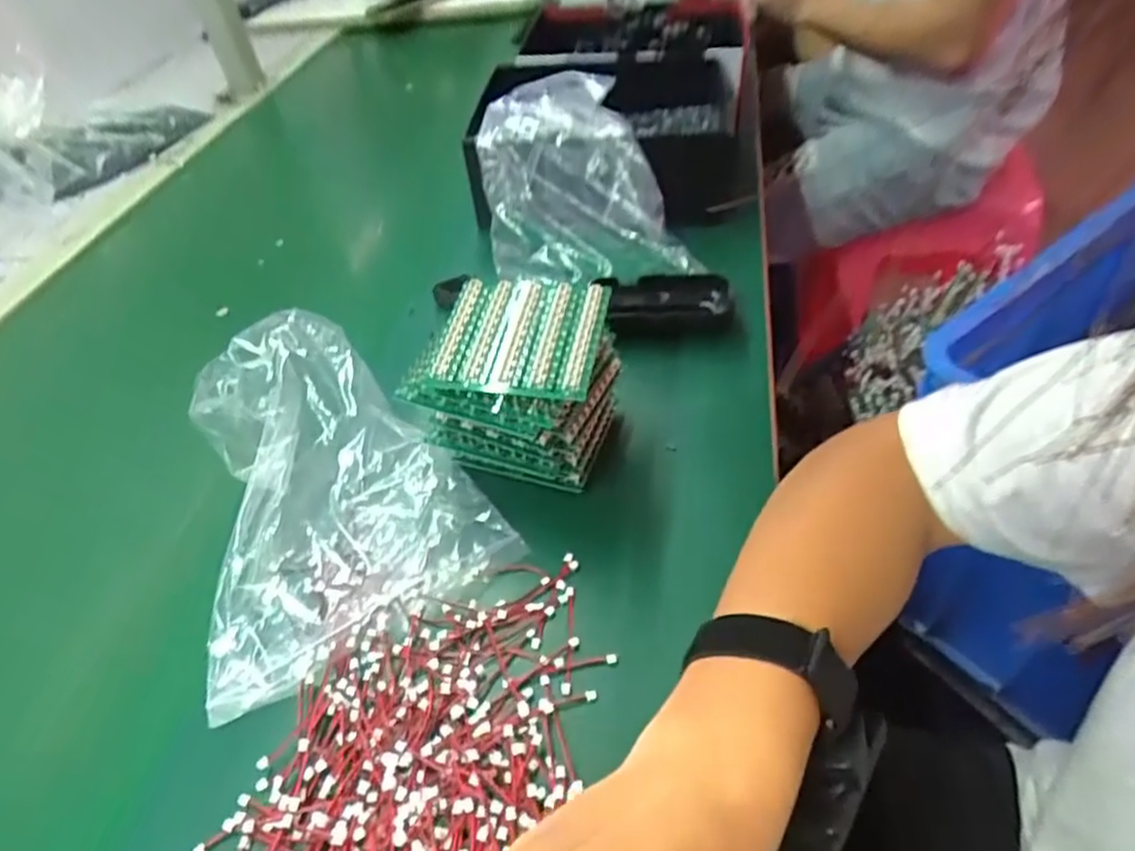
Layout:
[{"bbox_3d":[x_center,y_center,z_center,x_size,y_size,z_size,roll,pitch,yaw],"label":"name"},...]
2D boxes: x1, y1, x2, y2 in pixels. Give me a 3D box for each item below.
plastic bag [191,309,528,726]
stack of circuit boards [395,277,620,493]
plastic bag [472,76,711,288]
[{"bbox_3d":[-0.158,0.024,0.396,0.162,0.063,0.207,-29,51,-22],"label":"plastic bag"},{"bbox_3d":[-0.030,-0.021,0.398,0.102,0.100,0.083,8,48,14],"label":"stack of circuit boards"},{"bbox_3d":[0.006,-0.208,0.562,0.154,0.102,0.174,-11,46,-3],"label":"plastic bag"}]

